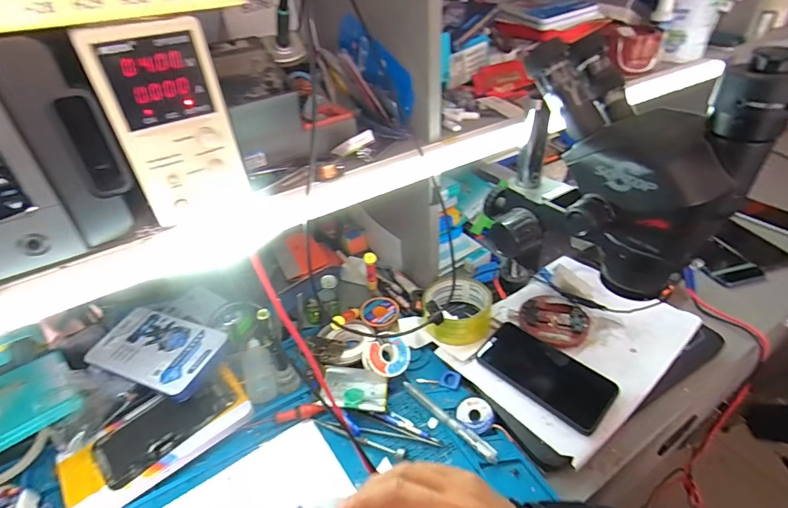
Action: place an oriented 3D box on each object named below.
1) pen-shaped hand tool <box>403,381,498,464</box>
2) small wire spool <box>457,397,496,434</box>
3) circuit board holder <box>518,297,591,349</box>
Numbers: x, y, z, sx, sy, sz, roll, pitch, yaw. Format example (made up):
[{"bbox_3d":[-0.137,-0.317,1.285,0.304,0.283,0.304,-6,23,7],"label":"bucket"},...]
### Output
[{"bbox_3d":[0.062,0.192,0.478,0.014,0.010,0.134,-32,45,-33],"label":"pen-shaped hand tool"},{"bbox_3d":[0.095,0.187,0.478,0.037,0.013,0.043,-23,40,-24],"label":"small wire spool"},{"bbox_3d":[0.217,0.090,0.558,0.085,0.013,0.085,-32,44,-32],"label":"circuit board holder"}]

